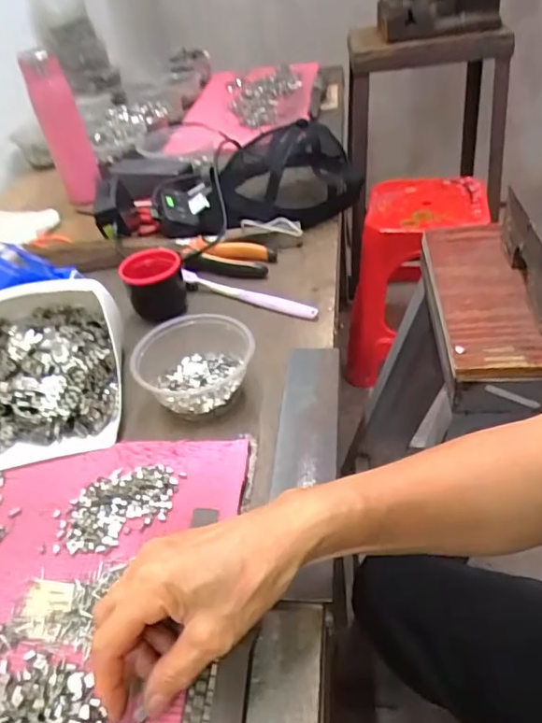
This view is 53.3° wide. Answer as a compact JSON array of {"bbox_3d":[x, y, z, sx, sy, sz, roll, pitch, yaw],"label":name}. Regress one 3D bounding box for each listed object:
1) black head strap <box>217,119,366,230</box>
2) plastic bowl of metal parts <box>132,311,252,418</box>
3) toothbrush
[{"bbox_3d":[0.025,-0.271,0.749,0.191,0.095,0.225,-7,40,3],"label":"black head strap"},{"bbox_3d":[-0.069,0.004,0.491,0.104,0.051,0.088,-16,41,-10],"label":"plastic bowl of metal parts"},{"bbox_3d":[-0.027,-0.077,0.609,0.173,0.020,0.018,16,45,25],"label":"toothbrush"}]

